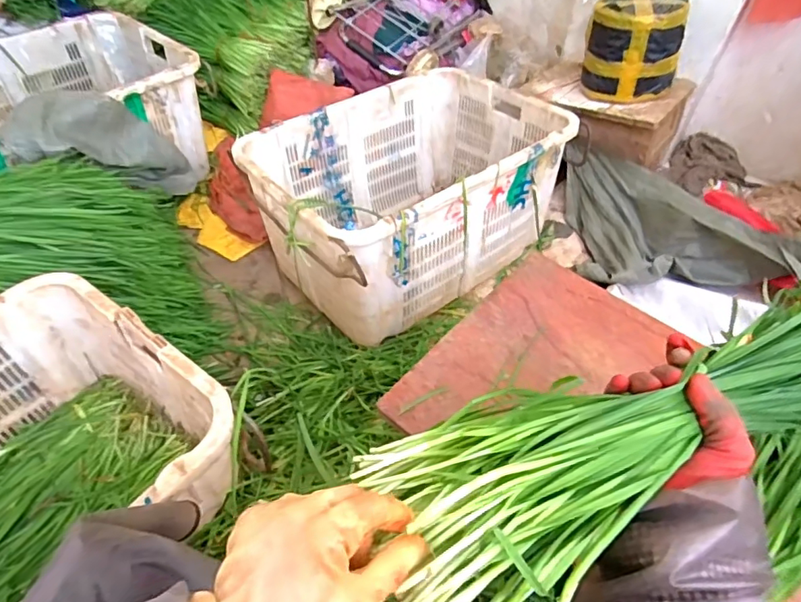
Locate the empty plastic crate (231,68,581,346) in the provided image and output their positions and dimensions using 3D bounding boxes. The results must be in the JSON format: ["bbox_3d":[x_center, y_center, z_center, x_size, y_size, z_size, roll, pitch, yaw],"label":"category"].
[{"bbox_3d":[0.021,-0.254,1.246,0.687,0.360,0.463,-33,58,-28],"label":"empty plastic crate"}]

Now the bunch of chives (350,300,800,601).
[{"bbox_3d":[0.215,0.085,0.379,0.470,0.072,0.160,-20,51,-4],"label":"bunch of chives"}]

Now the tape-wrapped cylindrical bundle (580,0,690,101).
[{"bbox_3d":[0.630,-0.684,1.420,0.251,0.245,0.218,22,51,15],"label":"tape-wrapped cylindrical bundle"}]

